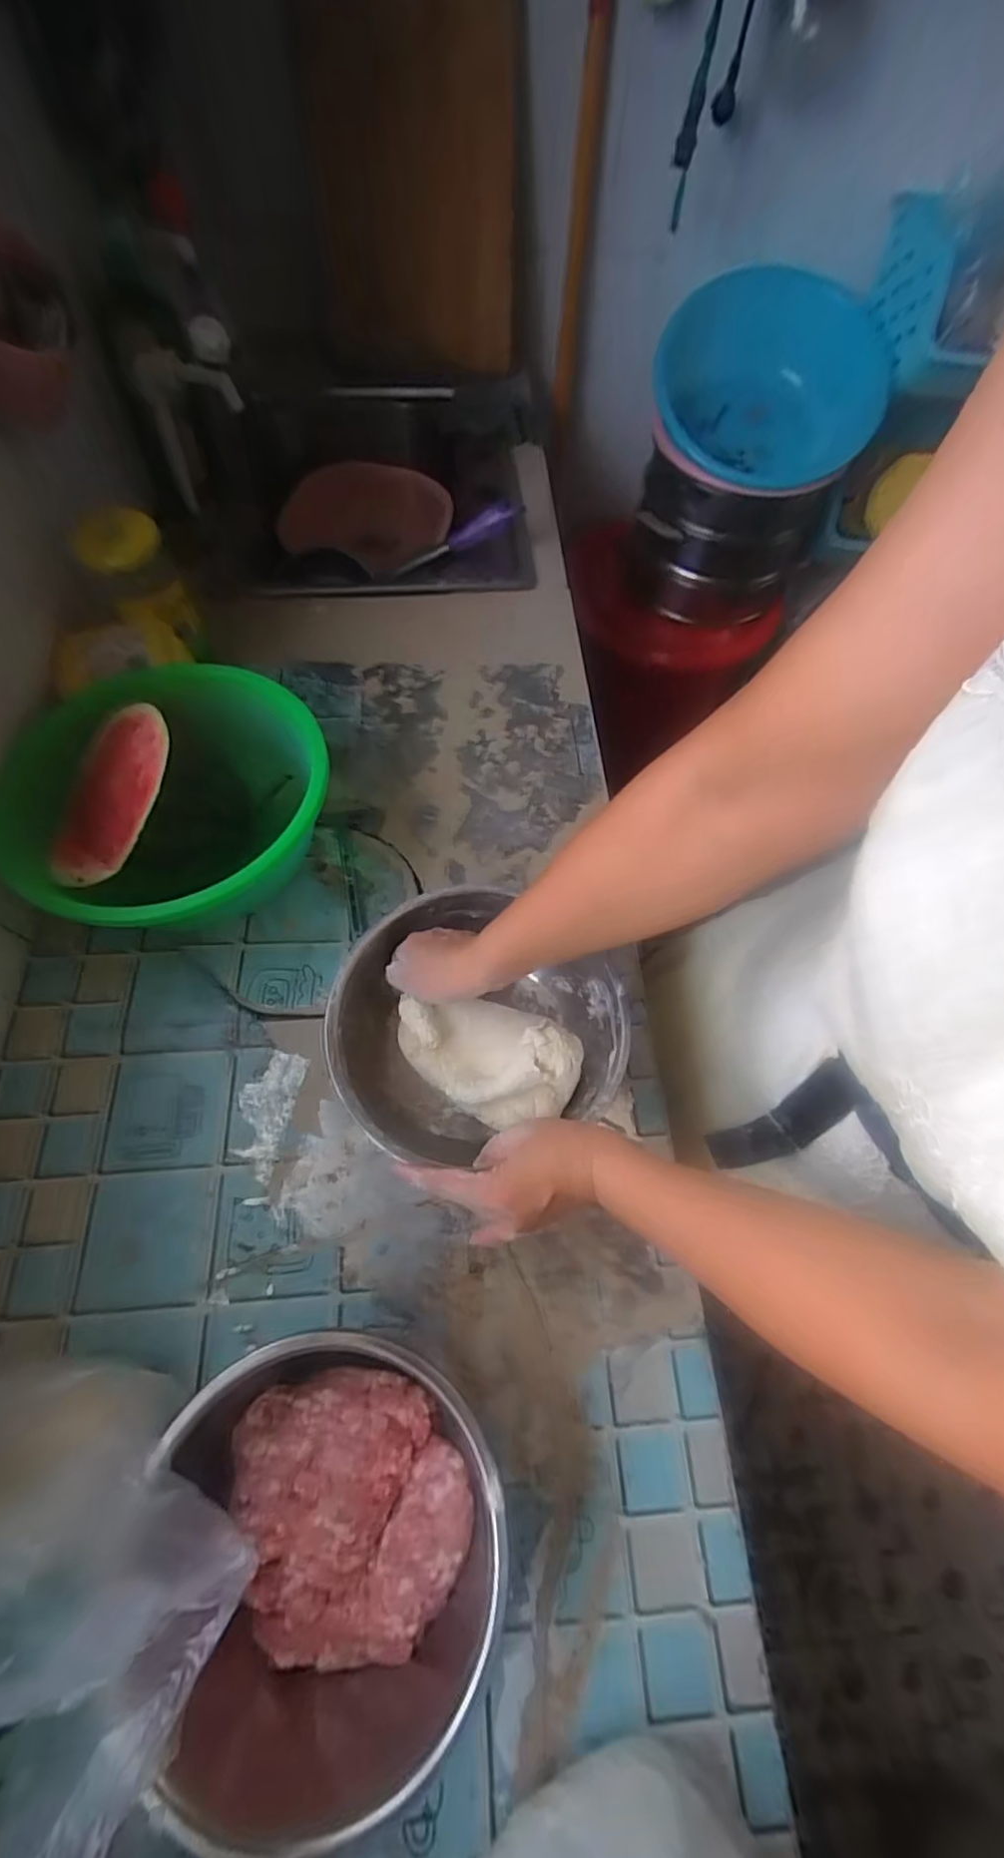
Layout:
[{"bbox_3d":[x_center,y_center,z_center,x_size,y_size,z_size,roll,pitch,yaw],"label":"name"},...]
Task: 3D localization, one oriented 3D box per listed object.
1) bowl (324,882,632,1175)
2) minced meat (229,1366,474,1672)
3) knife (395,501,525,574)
[{"bbox_3d":[-0.025,0.077,0.530,0.226,0.092,0.195,-10,65,-8],"label":"bowl"},{"bbox_3d":[-0.097,0.375,0.403,0.142,0.057,0.148,-14,66,-10],"label":"minced meat"},{"bbox_3d":[-0.065,-0.539,0.855,0.199,0.030,0.019,-13,61,25],"label":"knife"}]

